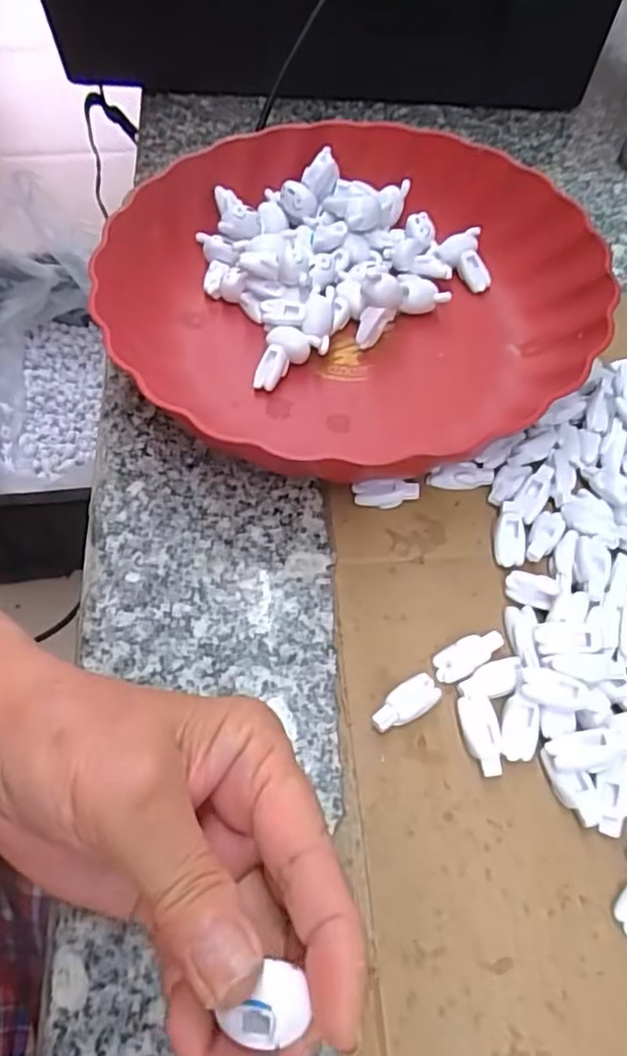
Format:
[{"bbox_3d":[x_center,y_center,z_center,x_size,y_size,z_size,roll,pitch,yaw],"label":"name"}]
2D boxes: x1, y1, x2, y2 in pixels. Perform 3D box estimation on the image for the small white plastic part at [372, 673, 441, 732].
[{"bbox_3d":[0.035,0.067,0.250,0.029,0.008,0.012,-32,64,-19],"label":"small white plastic part"}]

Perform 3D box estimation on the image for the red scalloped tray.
[{"bbox_3d":[0.020,-0.131,0.350,0.237,0.049,0.207,1,58,0],"label":"red scalloped tray"}]

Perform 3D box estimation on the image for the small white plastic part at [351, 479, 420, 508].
[{"bbox_3d":[0.032,-0.016,0.297,0.029,0.012,0.008,-2,57,14],"label":"small white plastic part"}]

